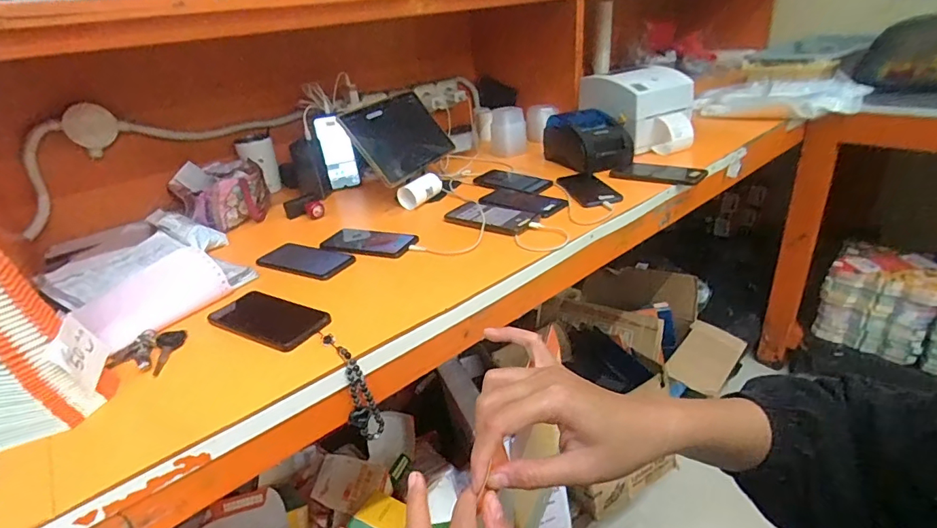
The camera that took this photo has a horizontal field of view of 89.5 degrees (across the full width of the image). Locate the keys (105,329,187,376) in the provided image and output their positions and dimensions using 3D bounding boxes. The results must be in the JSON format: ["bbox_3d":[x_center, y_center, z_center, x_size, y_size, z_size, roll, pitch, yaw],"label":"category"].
[{"bbox_3d":[-0.392,0.101,0.585,0.082,0.022,0.073,1,29,16],"label":"keys"}]

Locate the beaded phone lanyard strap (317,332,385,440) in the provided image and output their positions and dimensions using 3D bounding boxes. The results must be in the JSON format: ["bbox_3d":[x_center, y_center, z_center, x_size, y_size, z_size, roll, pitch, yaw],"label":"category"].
[{"bbox_3d":[-0.135,0.143,0.555,0.033,0.135,0.045,-24,6,-29],"label":"beaded phone lanyard strap"}]

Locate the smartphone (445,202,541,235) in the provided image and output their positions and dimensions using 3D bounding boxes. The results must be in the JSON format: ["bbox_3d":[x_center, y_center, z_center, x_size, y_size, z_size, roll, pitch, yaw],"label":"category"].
[{"bbox_3d":[0.040,-0.089,0.853,0.179,0.013,0.081,16,36,38],"label":"smartphone"}]

